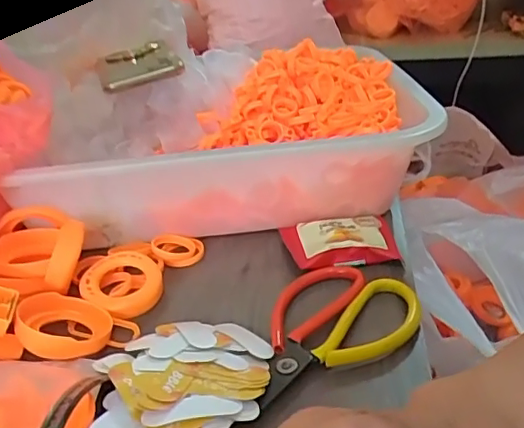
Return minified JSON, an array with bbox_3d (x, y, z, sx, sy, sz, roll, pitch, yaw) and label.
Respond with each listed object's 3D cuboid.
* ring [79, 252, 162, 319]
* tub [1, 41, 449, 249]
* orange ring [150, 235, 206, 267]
[{"bbox_3d":[-0.101,0.050,0.409,0.056,0.017,0.060,-3,29,2],"label":"ring"},{"bbox_3d":[-0.015,-0.070,0.528,0.331,0.102,0.243,-5,29,-1],"label":"tub"},{"bbox_3d":[-0.068,0.029,0.457,0.040,0.013,0.040,-1,29,-13],"label":"orange ring"}]

